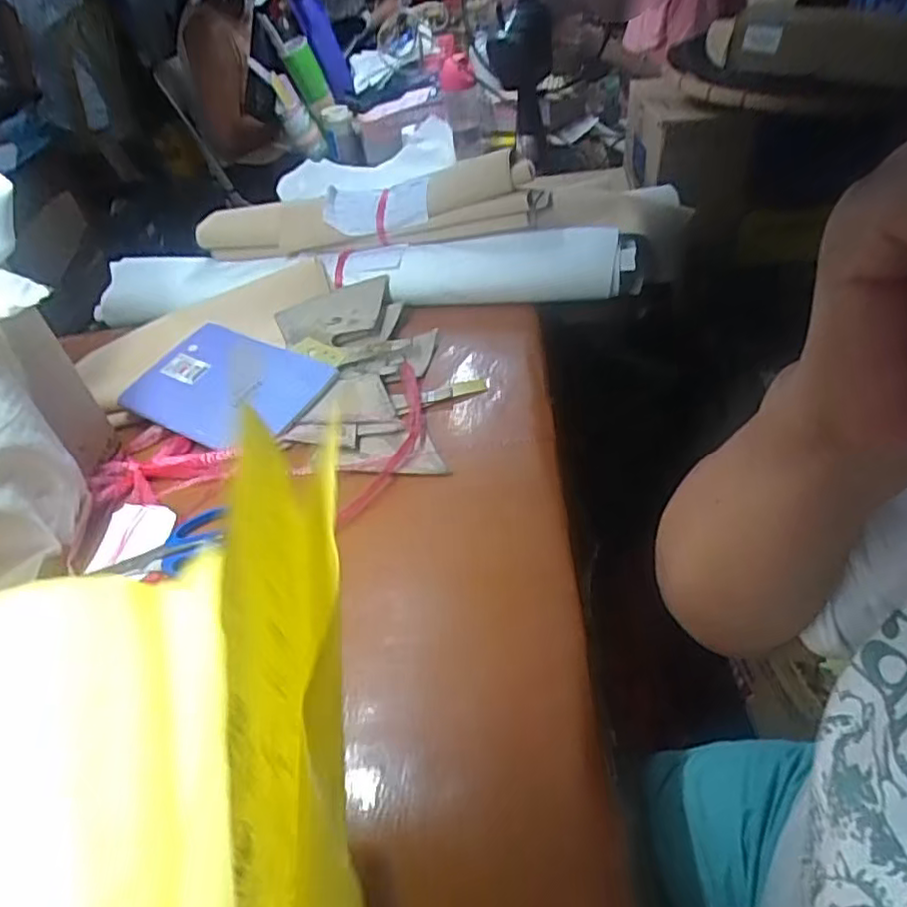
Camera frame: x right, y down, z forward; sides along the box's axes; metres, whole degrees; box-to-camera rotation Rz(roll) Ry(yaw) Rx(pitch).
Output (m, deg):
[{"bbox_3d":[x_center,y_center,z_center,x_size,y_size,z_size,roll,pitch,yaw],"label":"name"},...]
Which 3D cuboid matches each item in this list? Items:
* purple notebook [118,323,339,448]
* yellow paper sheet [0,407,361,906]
[{"bbox_3d":[-0.246,-0.075,0.718,0.195,0.016,0.139,20,62,14],"label":"purple notebook"},{"bbox_3d":[-0.142,0.108,0.212,0.214,0.126,0.211,-16,44,-10],"label":"yellow paper sheet"}]

